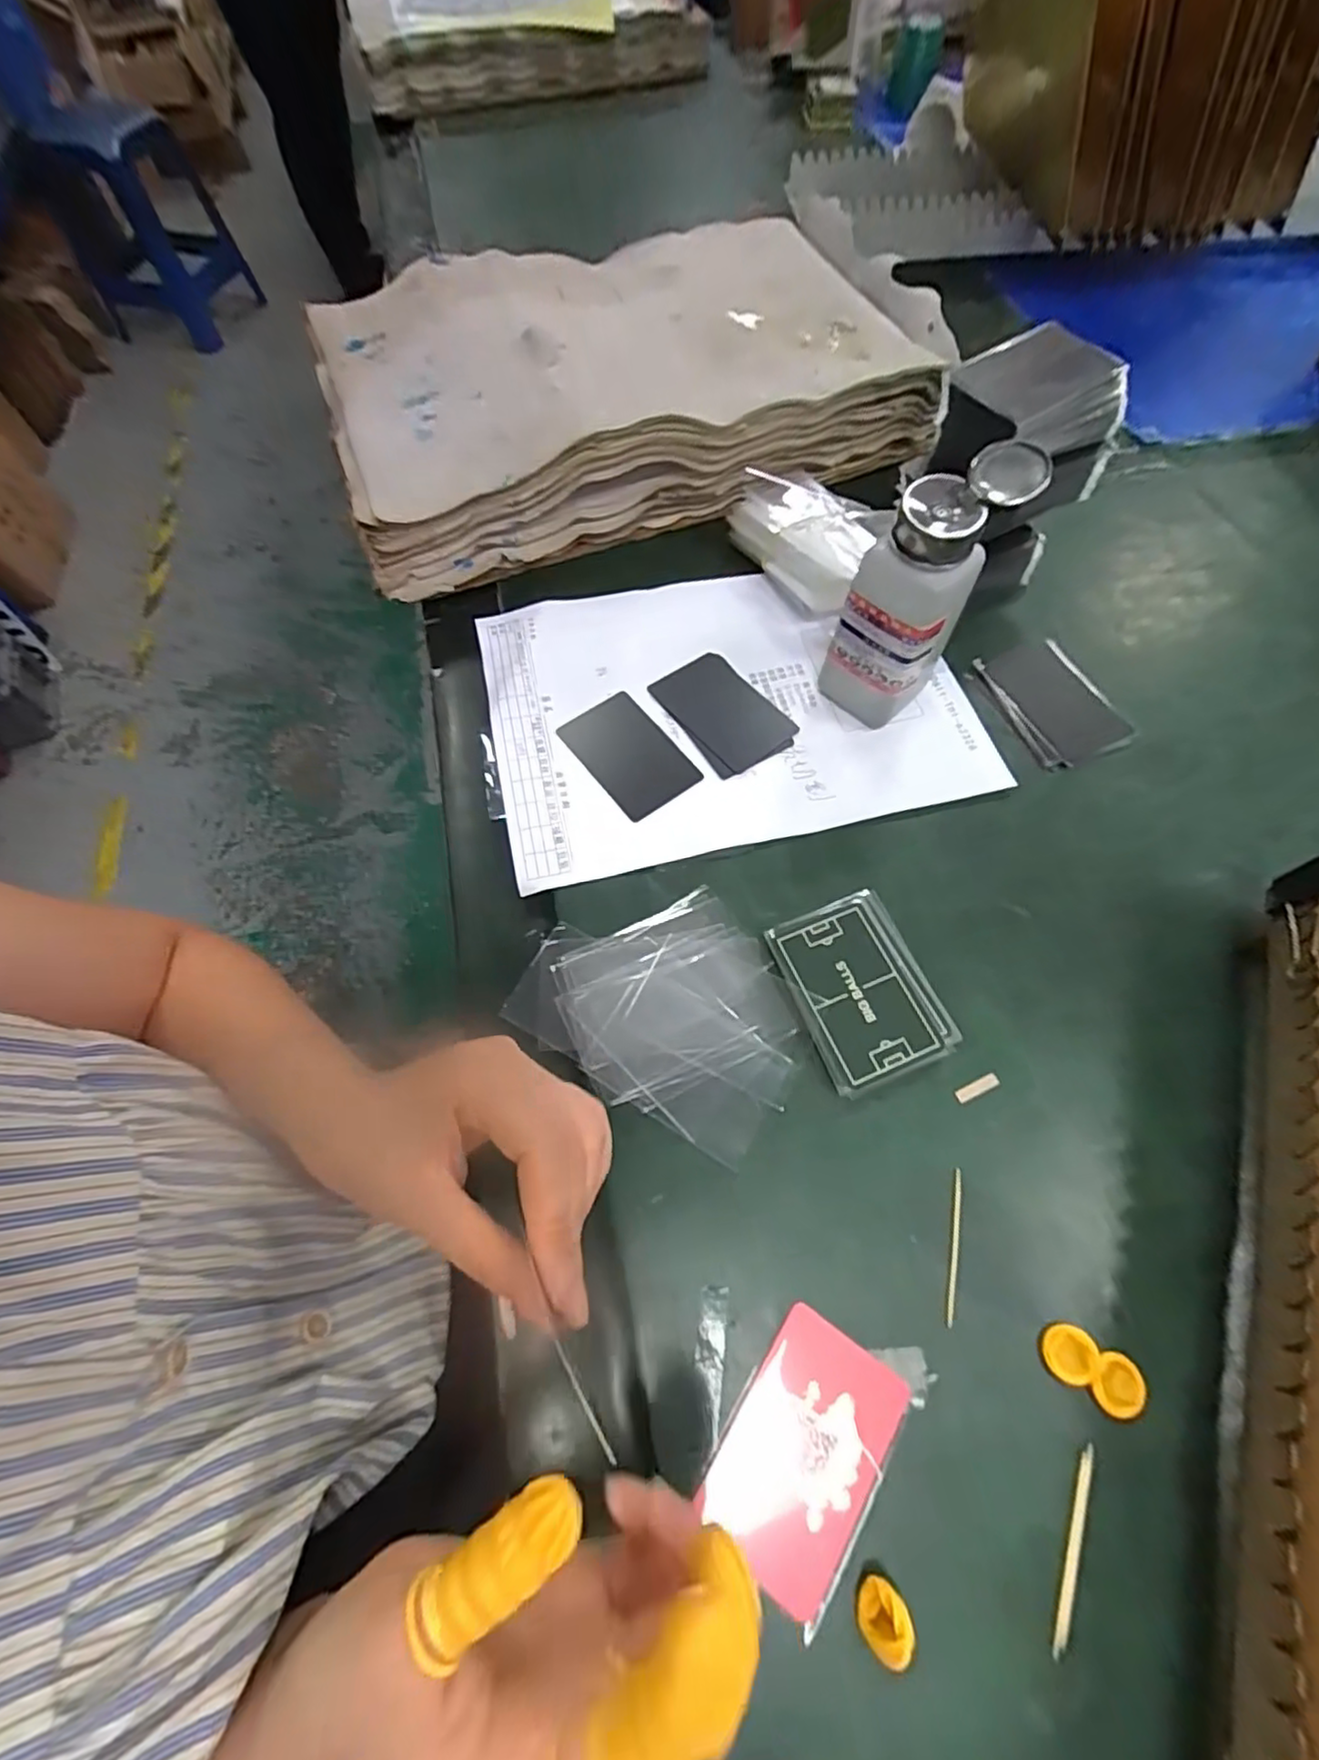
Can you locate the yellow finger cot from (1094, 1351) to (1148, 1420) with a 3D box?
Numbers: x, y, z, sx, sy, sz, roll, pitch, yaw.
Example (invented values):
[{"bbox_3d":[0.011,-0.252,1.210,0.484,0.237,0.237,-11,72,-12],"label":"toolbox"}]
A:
[{"bbox_3d":[0.186,0.204,0.262,0.019,0.004,0.021,29,68,14],"label":"yellow finger cot"}]

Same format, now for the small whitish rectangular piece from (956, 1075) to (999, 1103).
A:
[{"bbox_3d":[0.154,0.100,0.315,0.023,0.004,0.006,-22,66,-10],"label":"small whitish rectangular piece"}]

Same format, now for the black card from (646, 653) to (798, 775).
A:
[{"bbox_3d":[0.040,-0.110,0.419,0.054,0.005,0.088,-34,65,-14],"label":"black card"}]

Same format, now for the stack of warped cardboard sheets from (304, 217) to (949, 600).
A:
[{"bbox_3d":[-0.031,-0.386,0.504,0.437,0.084,0.272,-17,65,-8],"label":"stack of warped cardboard sheets"}]

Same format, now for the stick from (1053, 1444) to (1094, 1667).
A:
[{"bbox_3d":[0.155,0.249,0.244,0.005,0.004,0.064,24,67,11],"label":"stick"}]

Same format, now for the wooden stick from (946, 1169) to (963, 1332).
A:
[{"bbox_3d":[0.130,0.161,0.287,0.004,0.004,0.061,13,65,7],"label":"wooden stick"}]

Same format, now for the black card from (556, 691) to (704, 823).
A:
[{"bbox_3d":[-0.019,-0.078,0.402,0.053,0.004,0.084,-34,69,-14],"label":"black card"}]

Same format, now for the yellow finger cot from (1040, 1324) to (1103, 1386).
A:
[{"bbox_3d":[0.169,0.195,0.267,0.021,0.004,0.020,0,64,0],"label":"yellow finger cot"}]

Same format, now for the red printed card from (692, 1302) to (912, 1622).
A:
[{"bbox_3d":[0.057,0.224,0.256,0.054,0.004,0.083,33,69,15],"label":"red printed card"}]

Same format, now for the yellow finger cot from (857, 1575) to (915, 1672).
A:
[{"bbox_3d":[0.080,0.262,0.231,0.018,0.014,0.018,0,64,0],"label":"yellow finger cot"}]

